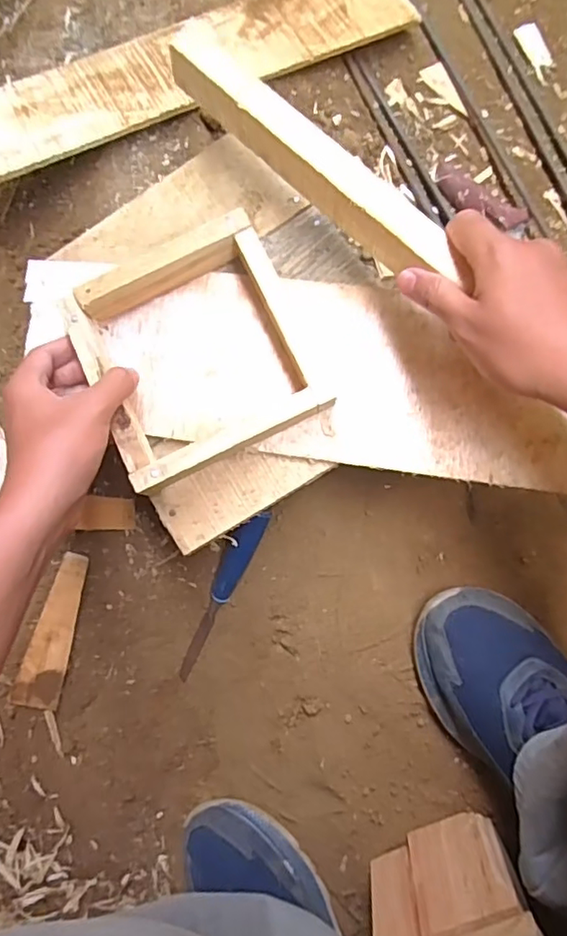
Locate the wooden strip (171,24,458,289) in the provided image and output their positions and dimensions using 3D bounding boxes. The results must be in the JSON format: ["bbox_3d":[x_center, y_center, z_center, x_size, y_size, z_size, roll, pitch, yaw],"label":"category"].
[{"bbox_3d":[0.019,-0.204,0.379,0.238,0.029,0.029,44,87,8],"label":"wooden strip"}]

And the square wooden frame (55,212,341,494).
[{"bbox_3d":[-0.062,-0.080,0.411,0.148,0.039,0.153,-26,82,-1],"label":"square wooden frame"}]

